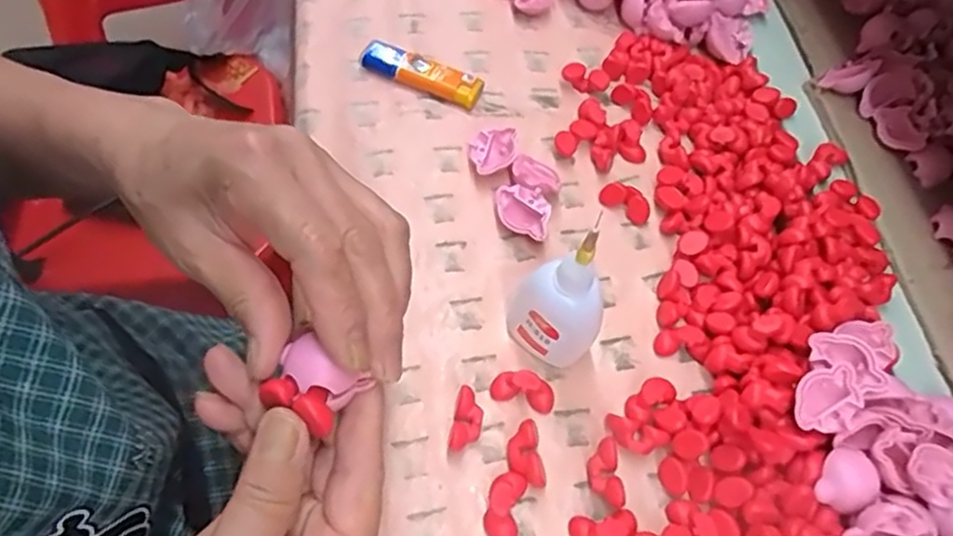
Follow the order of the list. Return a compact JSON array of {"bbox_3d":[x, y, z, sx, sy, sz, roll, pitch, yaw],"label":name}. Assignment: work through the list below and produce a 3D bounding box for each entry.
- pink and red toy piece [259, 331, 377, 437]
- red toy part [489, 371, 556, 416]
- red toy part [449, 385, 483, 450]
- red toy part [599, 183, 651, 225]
[{"bbox_3d":[-0.061,0.043,0.262,0.028,0.016,0.024,28,62,12],"label":"pink and red toy piece"},{"bbox_3d":[0.023,0.060,0.352,0.032,0.014,0.014,15,60,5],"label":"red toy part"},{"bbox_3d":[-0.004,0.073,0.342,0.014,0.010,0.028,10,60,2],"label":"red toy part"},{"bbox_3d":[0.088,-0.040,0.417,0.031,0.015,0.011,34,64,15],"label":"red toy part"}]

